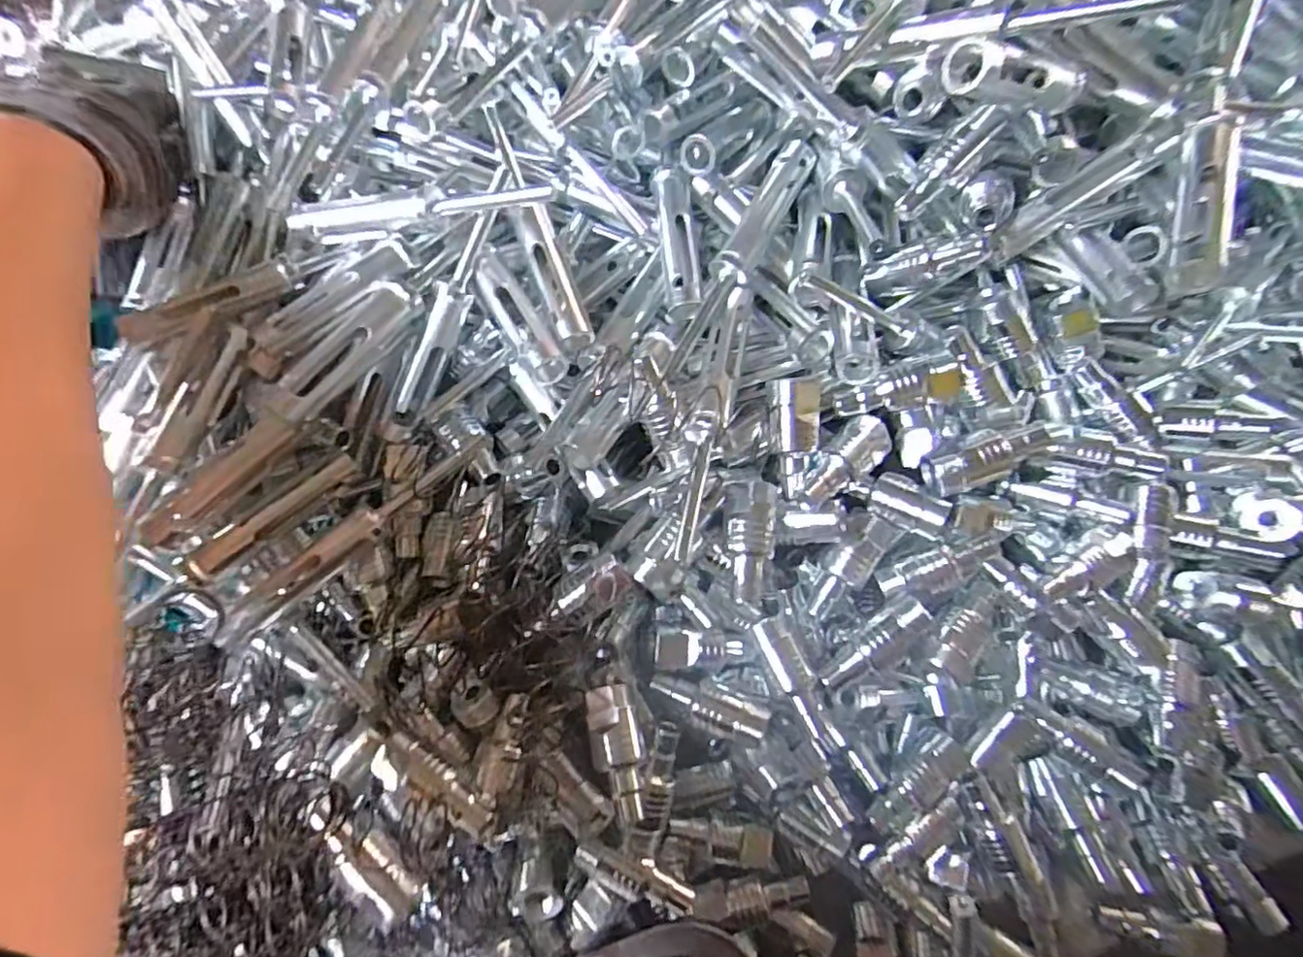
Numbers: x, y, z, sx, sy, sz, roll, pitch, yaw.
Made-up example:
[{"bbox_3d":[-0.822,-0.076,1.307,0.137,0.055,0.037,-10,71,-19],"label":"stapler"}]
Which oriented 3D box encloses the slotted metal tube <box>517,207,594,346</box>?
[{"bbox_3d":[-0.045,-0.093,0.289,0.015,0.012,0.070,-19,83,-11],"label":"slotted metal tube"}]

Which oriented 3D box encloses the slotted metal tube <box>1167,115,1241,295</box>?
[{"bbox_3d":[0.209,-0.105,0.240,0.016,0.018,0.082,20,65,8],"label":"slotted metal tube"}]

